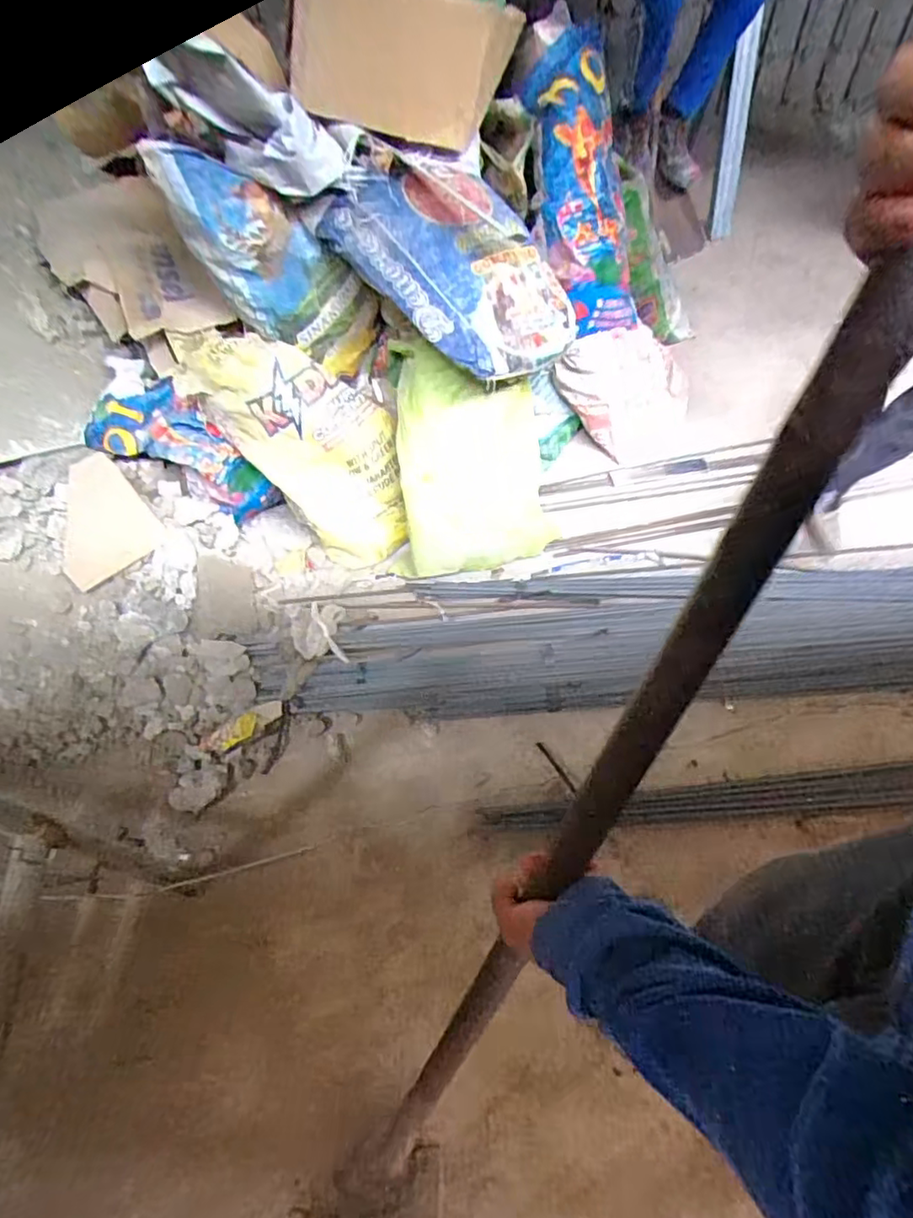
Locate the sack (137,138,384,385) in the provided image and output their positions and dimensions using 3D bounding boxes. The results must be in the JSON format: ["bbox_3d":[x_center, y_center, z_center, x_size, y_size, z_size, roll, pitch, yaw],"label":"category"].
[{"bbox_3d":[-0.369,-0.680,1.265,0.207,0.544,0.144,-31,54,23],"label":"sack"}]

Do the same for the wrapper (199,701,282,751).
[{"bbox_3d":[-0.458,0.248,1.338,0.181,0.035,0.055,-31,60,-15],"label":"wrapper"}]

